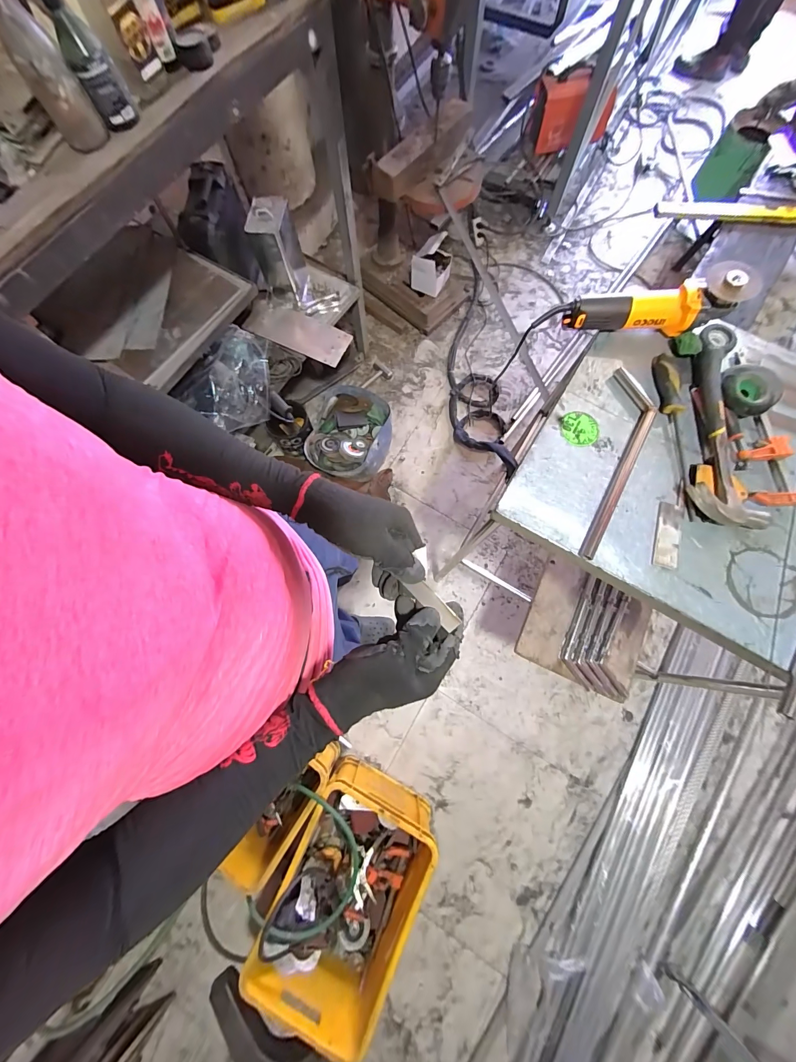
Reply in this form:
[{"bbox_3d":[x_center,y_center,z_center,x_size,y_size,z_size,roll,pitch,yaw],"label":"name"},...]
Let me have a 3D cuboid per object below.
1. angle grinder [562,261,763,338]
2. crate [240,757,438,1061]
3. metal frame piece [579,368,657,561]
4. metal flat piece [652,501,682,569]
[{"bbox_3d":[0.450,-0.395,0.630,0.281,0.082,0.066,-1,74,16],"label":"angle grinder"},{"bbox_3d":[-0.143,1.047,1.046,0.367,0.236,0.537,25,77,7],"label":"crate"},{"bbox_3d":[0.372,-0.109,0.593,0.074,0.017,0.346,18,76,5],"label":"metal frame piece"},{"bbox_3d":[0.431,0.006,0.568,0.037,0.006,0.110,18,71,5],"label":"metal flat piece"}]

